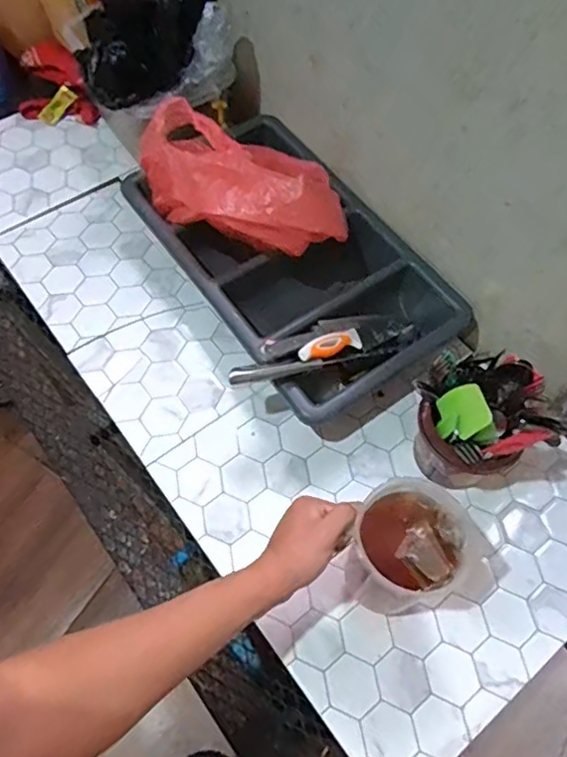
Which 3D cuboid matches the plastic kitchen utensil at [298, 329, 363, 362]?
[{"bbox_3d":[0.062,-0.043,0.772,0.113,0.016,0.027,-19,61,-42],"label":"plastic kitchen utensil"}]

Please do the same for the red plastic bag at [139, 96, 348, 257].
[{"bbox_3d":[-0.061,-0.275,0.811,0.291,0.135,0.164,6,61,0],"label":"red plastic bag"}]

